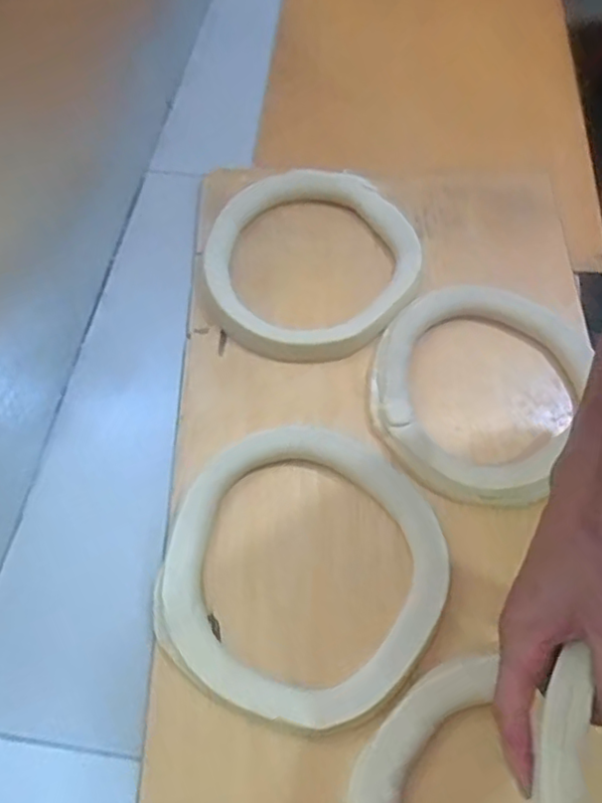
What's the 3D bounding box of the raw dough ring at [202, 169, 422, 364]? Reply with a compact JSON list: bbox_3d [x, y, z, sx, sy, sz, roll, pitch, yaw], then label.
[{"bbox_3d":[0.015,-0.153,0.671,0.219,0.031,0.240,0,60,-1],"label":"raw dough ring"}]

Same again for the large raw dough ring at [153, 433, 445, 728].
[{"bbox_3d":[0.002,0.130,0.527,0.228,0.019,0.243,0,60,-1],"label":"large raw dough ring"}]

